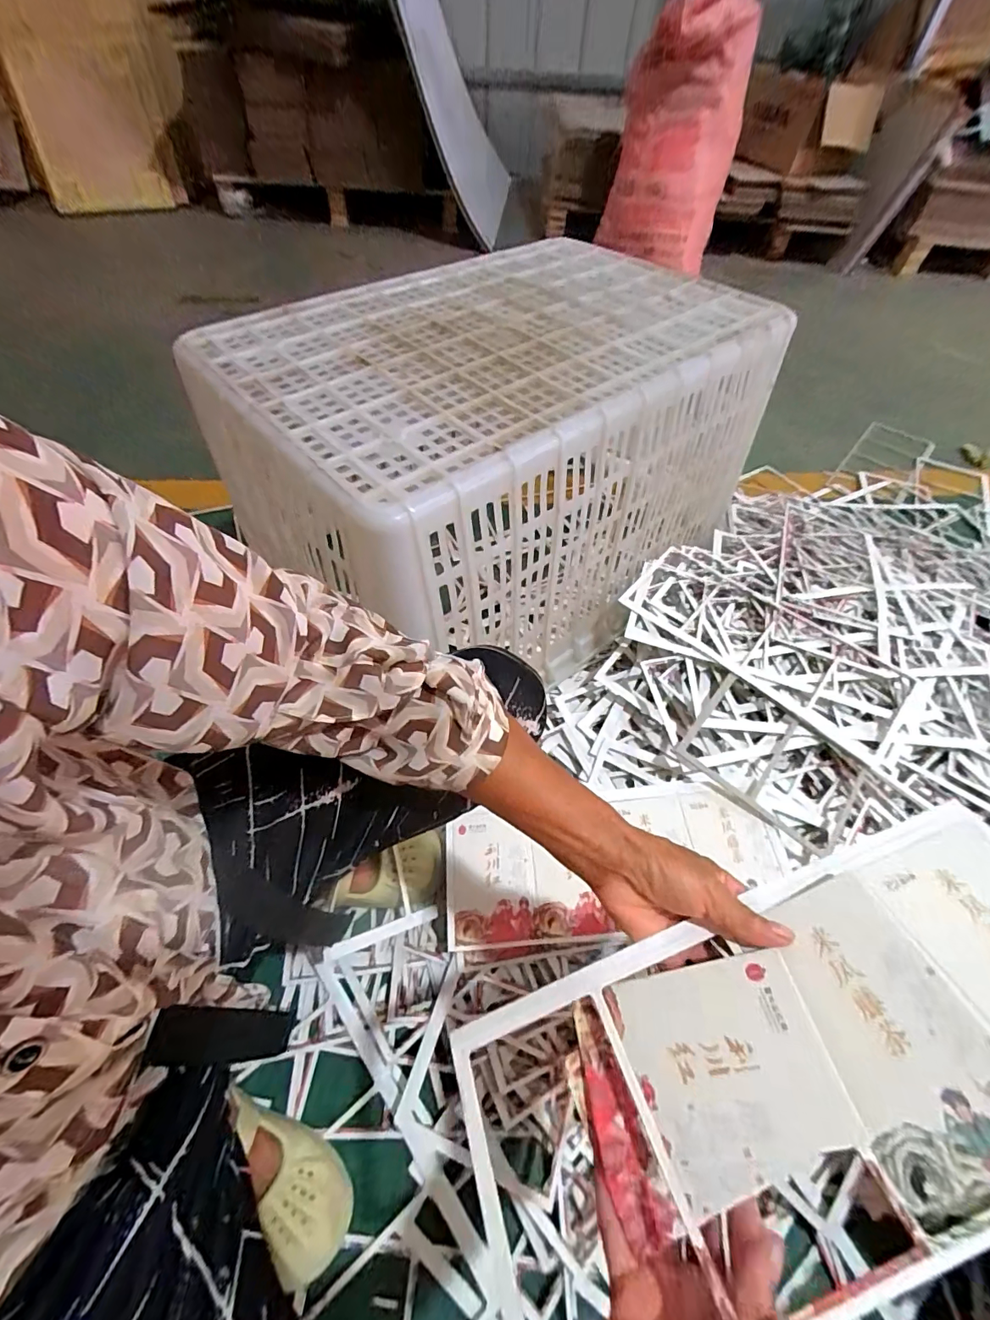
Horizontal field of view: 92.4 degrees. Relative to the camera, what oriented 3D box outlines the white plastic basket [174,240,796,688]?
[{"bbox_3d":[0.013,-0.290,0.719,0.670,0.368,0.479,-34,65,-23],"label":"white plastic basket"}]

